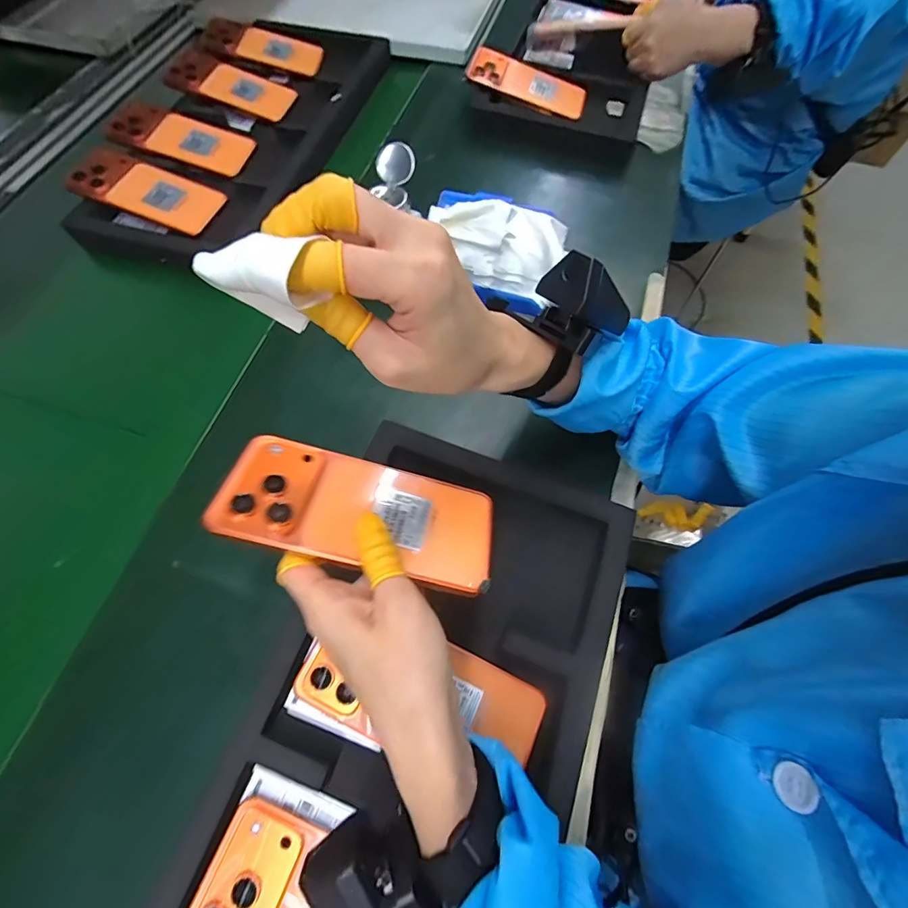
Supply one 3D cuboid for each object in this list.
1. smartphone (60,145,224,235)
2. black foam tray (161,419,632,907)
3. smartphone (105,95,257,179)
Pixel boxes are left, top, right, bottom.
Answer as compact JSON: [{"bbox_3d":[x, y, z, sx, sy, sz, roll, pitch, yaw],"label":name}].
[{"bbox_3d":[-0.360,-0.311,0.513,0.154,0.009,0.078,20,68,-5],"label":"smartphone"},{"bbox_3d":[-0.039,0.213,0.273,0.211,0.032,0.474,19,68,7],"label":"black foam tray"},{"bbox_3d":[-0.344,-0.403,0.552,0.158,0.013,0.083,14,67,-9],"label":"smartphone"}]

